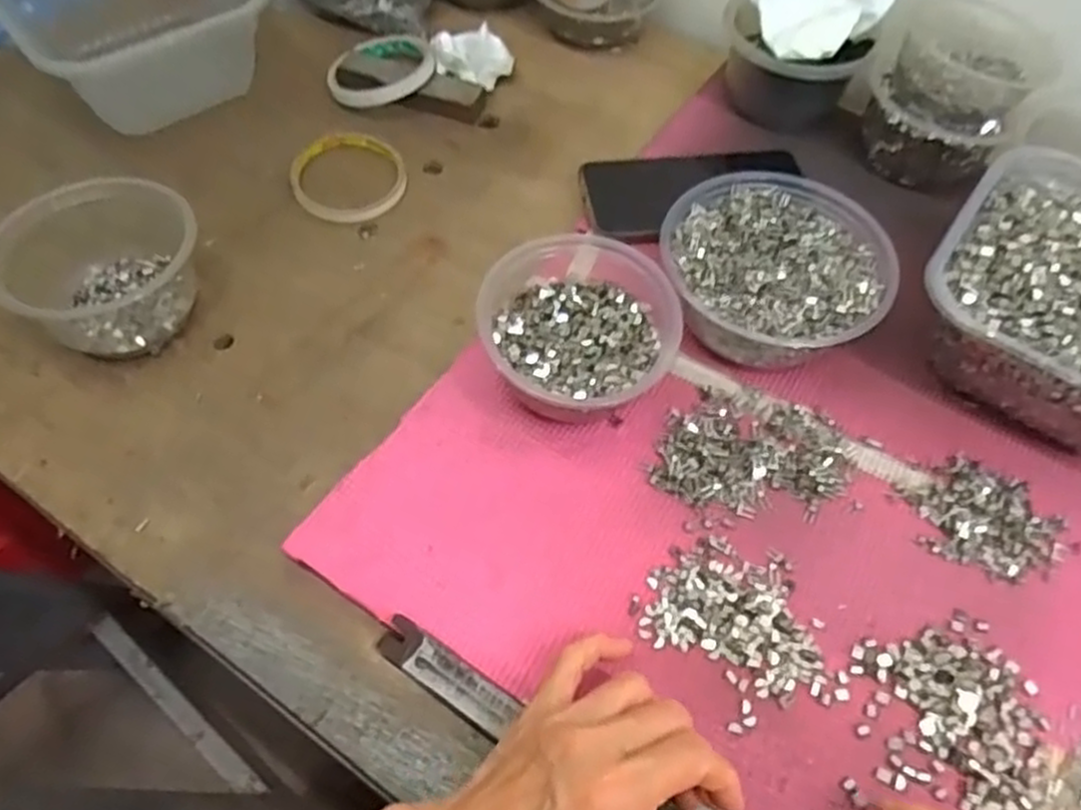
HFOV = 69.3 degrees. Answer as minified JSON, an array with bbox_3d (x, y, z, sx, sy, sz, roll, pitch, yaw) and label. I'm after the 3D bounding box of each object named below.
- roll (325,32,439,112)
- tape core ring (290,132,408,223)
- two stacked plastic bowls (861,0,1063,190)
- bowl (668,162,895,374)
[{"bbox_3d":[-0.130,-0.273,0.632,0.085,0.016,0.085,0,59,0],"label":"roll"},{"bbox_3d":[-0.142,-0.170,0.579,0.082,0.011,0.088,0,59,0],"label":"tape core ring"},{"bbox_3d":[0.297,-0.224,0.567,0.099,0.076,0.110,29,63,16],"label":"two stacked plastic bowls"},{"bbox_3d":[0.142,-0.081,0.489,0.130,0.055,0.128,0,59,0],"label":"bowl"}]

